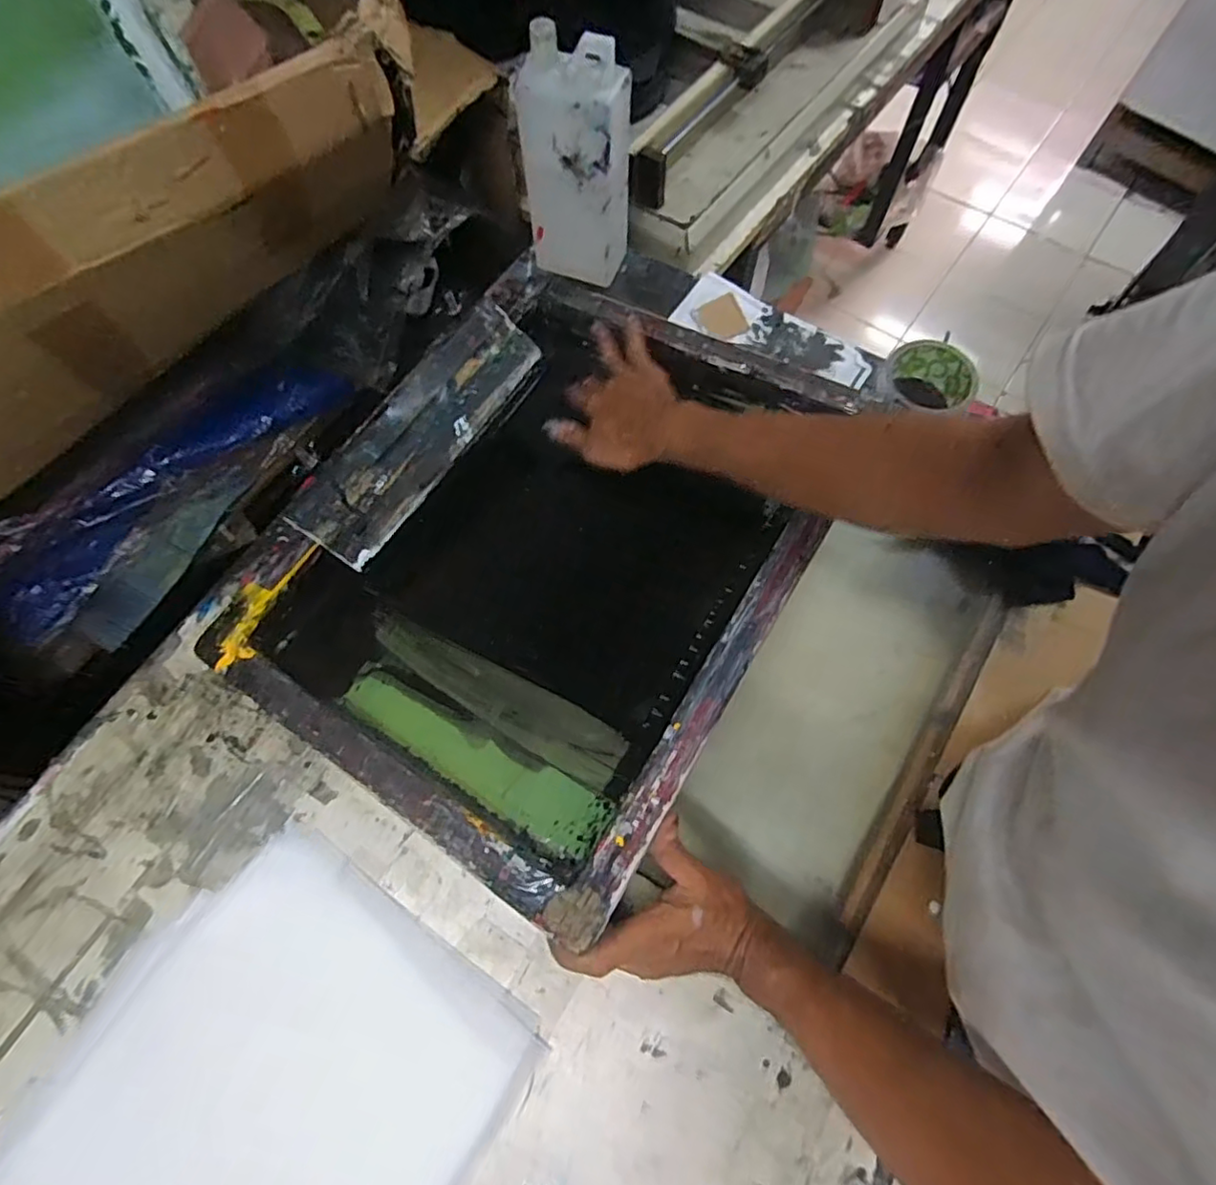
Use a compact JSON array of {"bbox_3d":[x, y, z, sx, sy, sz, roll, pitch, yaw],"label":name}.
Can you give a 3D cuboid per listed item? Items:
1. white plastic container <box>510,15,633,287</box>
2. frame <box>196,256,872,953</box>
[{"bbox_3d":[-0.030,-0.428,0.609,0.103,0.212,0.053,18,70,8],"label":"white plastic container"},{"bbox_3d":[-0.050,-0.053,0.534,0.408,0.047,0.496,28,73,19],"label":"frame"}]

